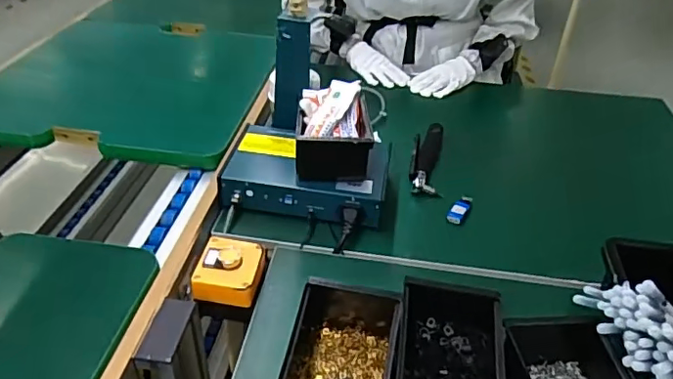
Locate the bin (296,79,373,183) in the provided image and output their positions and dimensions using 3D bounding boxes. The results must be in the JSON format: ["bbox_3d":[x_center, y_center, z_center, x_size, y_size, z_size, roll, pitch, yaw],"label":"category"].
[{"bbox_3d":[-0.003,-0.087,0.797,0.104,0.075,0.159,4,37,1],"label":"bin"}]

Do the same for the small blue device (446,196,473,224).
[{"bbox_3d":[0.185,0.027,0.810,0.024,0.012,0.066,21,40,21],"label":"small blue device"}]

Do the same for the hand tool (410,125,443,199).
[{"bbox_3d":[0.152,-0.052,0.911,0.051,0.031,0.190,7,37,5],"label":"hand tool"}]

